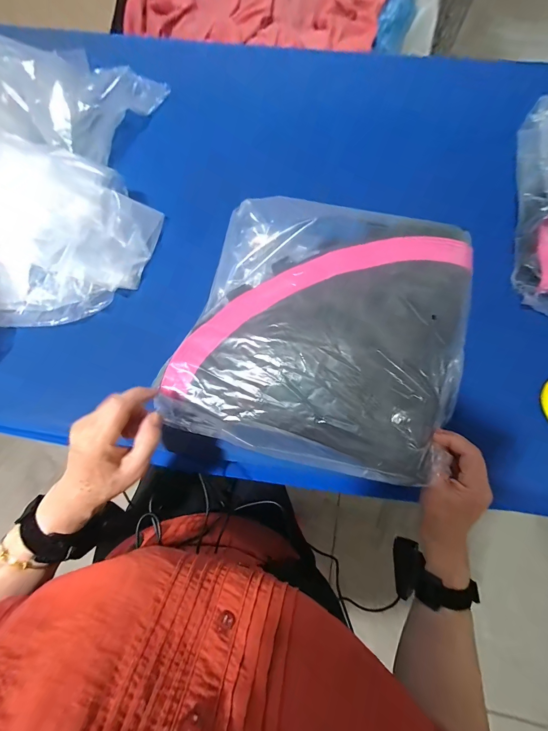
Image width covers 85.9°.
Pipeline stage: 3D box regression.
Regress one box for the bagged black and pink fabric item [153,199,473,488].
[{"bbox_3d":[0.078,-0.051,0.409,0.372,0.095,0.360,15,72,5],"label":"bagged black and pink fabric item"}]

